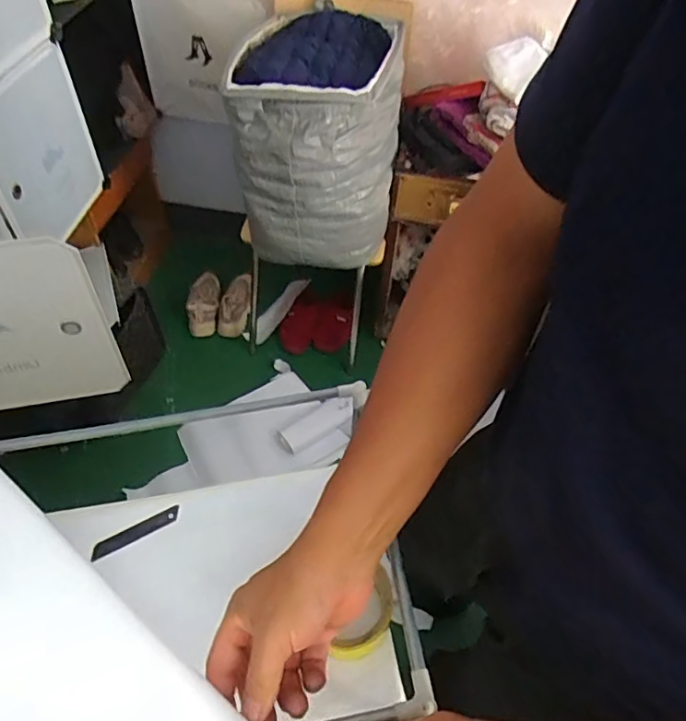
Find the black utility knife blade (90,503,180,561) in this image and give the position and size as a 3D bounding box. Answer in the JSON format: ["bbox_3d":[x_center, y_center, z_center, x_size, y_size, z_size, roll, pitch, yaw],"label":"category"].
[{"bbox_3d":[-0.233,0.194,0.597,0.098,0.006,0.020,-25,55,-14],"label":"black utility knife blade"}]

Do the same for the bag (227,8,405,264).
[{"bbox_3d":[-0.051,-0.548,1.300,0.348,0.401,0.475,5,52,1],"label":"bag"}]

